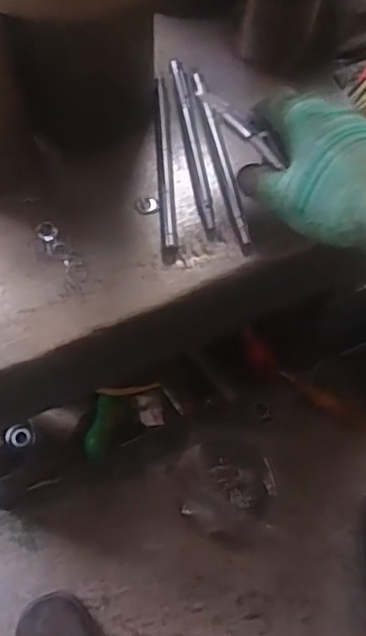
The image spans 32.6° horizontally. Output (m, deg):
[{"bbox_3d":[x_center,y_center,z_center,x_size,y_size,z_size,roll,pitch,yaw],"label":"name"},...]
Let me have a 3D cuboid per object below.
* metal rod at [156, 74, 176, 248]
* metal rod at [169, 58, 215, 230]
[{"bbox_3d":[-0.015,-0.128,0.500,0.009,0.006,0.160,-2,68,-3],"label":"metal rod"},{"bbox_3d":[0.008,-0.145,0.507,0.010,0.011,0.161,-9,68,-6],"label":"metal rod"}]

